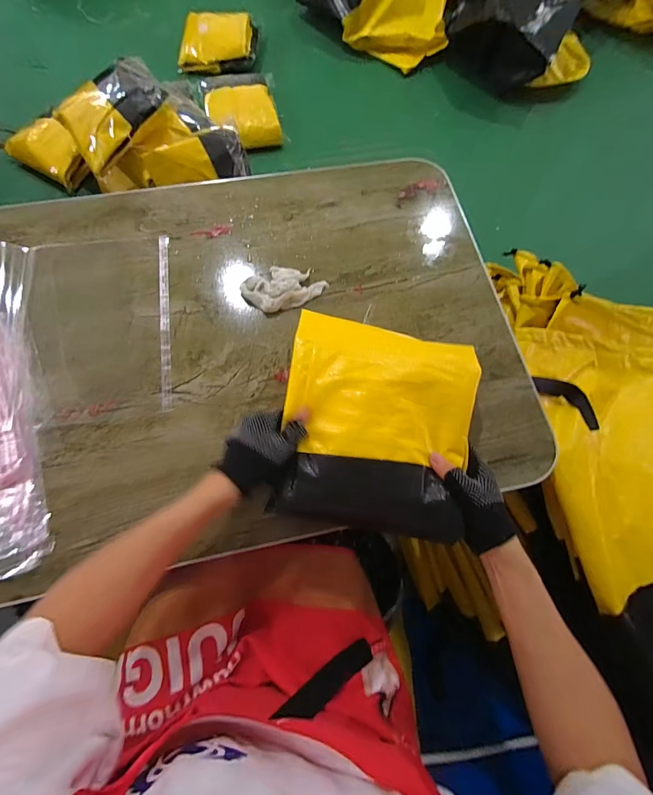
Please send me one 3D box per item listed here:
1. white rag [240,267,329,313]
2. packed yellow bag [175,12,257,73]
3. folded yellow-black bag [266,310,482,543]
[{"bbox_3d":[-0.064,-0.170,0.556,0.118,0.019,0.072,-28,74,-12],"label":"white rag"},{"bbox_3d":[-0.393,-1.303,1.327,0.275,0.079,0.249,6,73,-2],"label":"packed yellow bag"},{"bbox_3d":[0.063,0.024,0.436,0.226,0.036,0.251,10,71,1],"label":"folded yellow-black bag"}]

